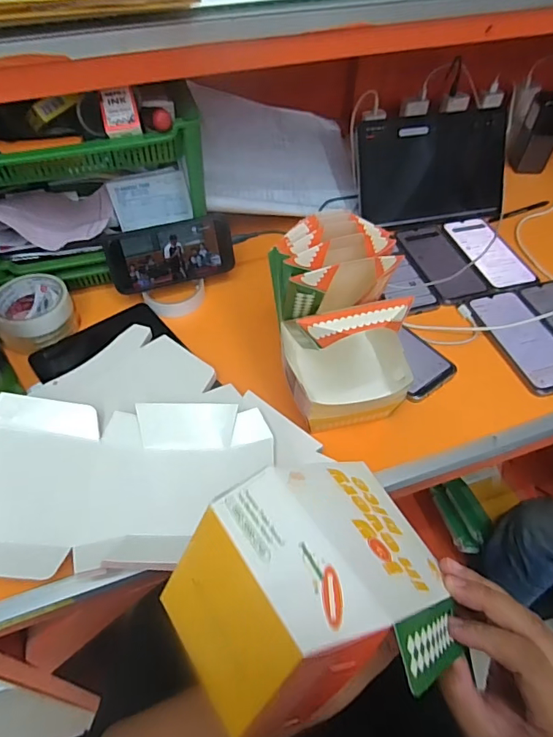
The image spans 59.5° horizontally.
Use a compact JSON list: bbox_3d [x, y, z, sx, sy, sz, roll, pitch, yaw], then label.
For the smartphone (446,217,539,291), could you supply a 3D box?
[{"bbox_3d":[0.332,-0.183,0.761,0.079,0.010,0.171,-12,52,-11],"label":"smartphone"}]

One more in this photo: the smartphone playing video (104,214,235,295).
[{"bbox_3d":[-0.142,-0.156,0.664,0.166,0.081,0.012,-16,30,-13],"label":"smartphone playing video"}]

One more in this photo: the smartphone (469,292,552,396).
[{"bbox_3d":[0.332,-0.042,0.638,0.078,0.009,0.171,-11,51,-10],"label":"smartphone"}]

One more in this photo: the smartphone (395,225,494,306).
[{"bbox_3d":[0.251,-0.167,0.741,0.086,0.008,0.176,-11,52,-10],"label":"smartphone"}]

